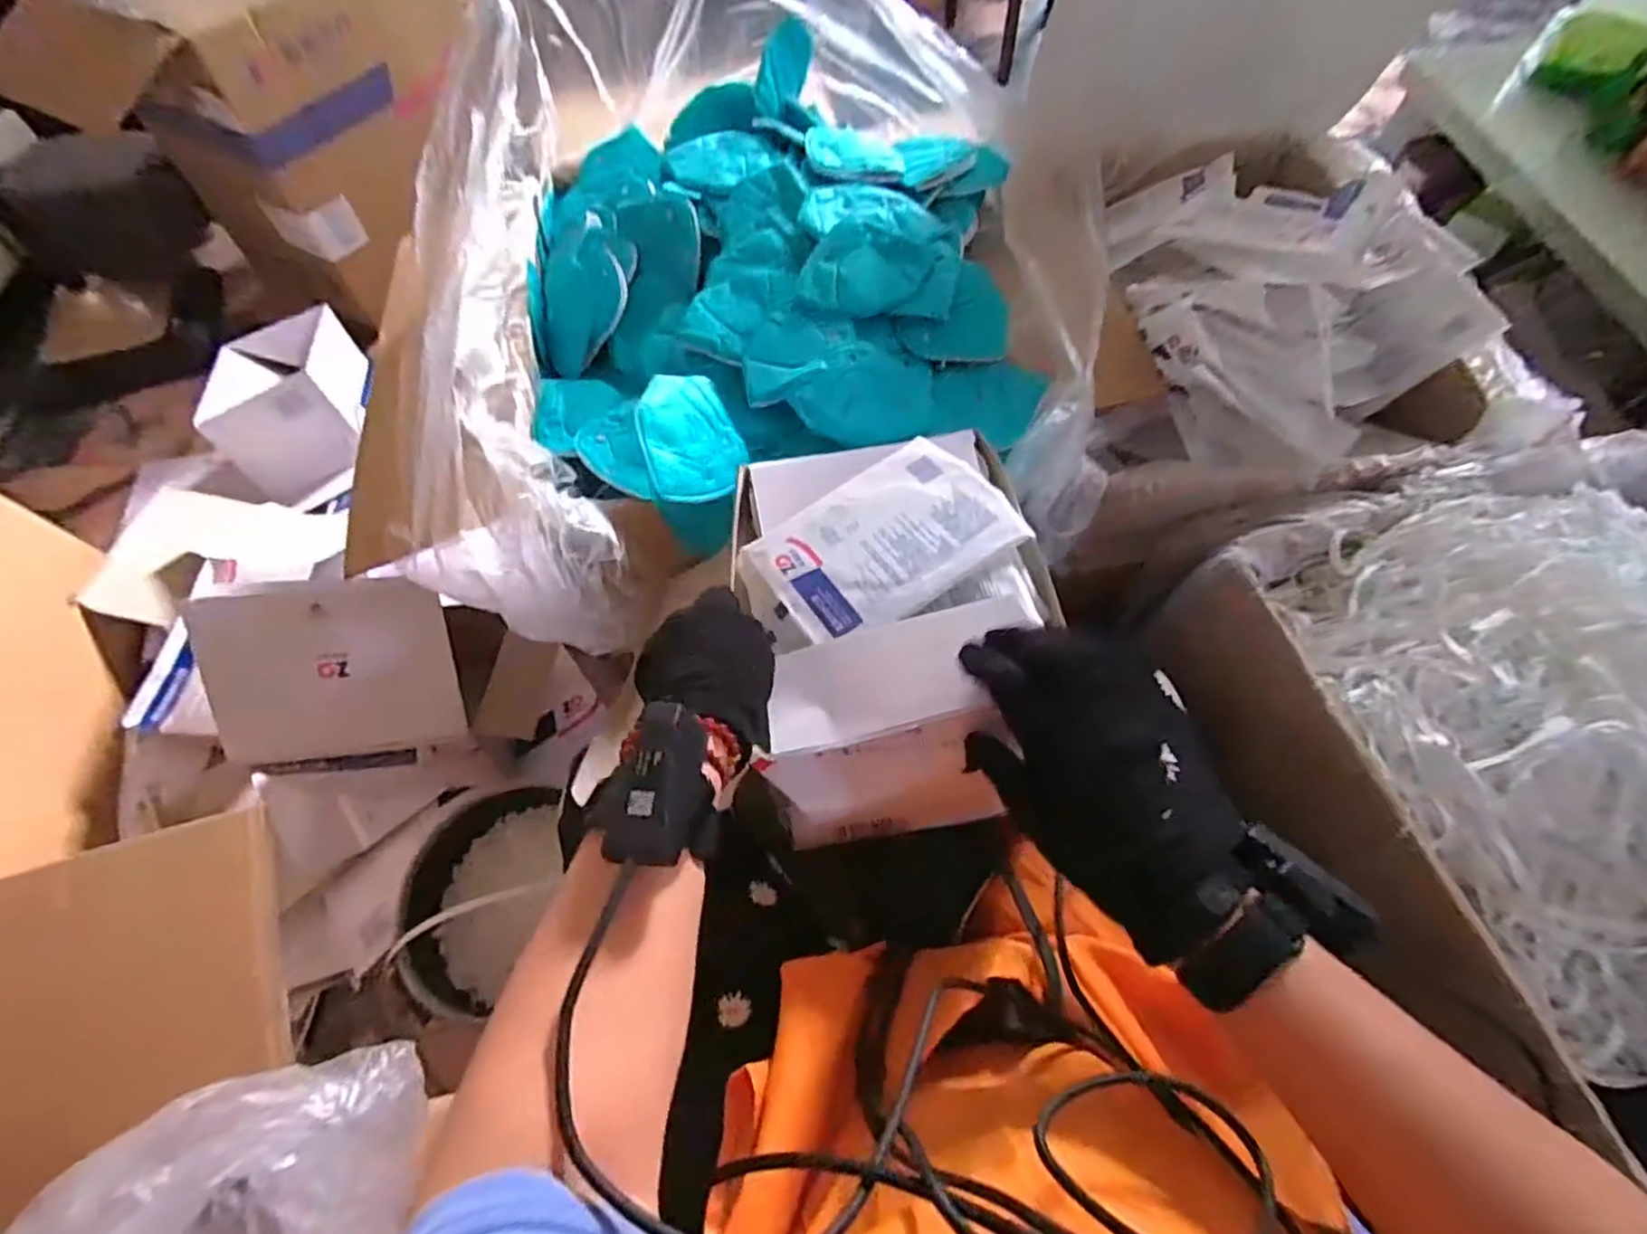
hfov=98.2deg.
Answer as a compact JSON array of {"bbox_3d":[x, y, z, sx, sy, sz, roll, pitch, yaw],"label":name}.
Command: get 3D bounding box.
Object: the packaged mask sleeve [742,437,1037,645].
[{"bbox_3d":[0.044,-0.056,0.514,0.169,0.007,0.122,-34,58,-7],"label":"packaged mask sleeve"}]

